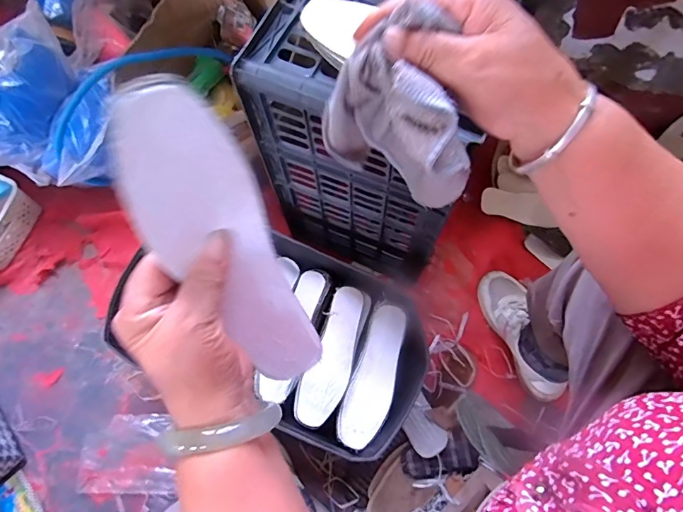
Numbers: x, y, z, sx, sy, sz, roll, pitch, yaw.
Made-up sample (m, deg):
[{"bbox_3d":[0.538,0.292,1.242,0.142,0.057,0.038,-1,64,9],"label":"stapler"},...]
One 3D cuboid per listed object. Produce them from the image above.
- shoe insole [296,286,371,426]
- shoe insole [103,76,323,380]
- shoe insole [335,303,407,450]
[{"bbox_3d":[-0.010,0.159,0.684,0.067,0.011,0.220,19,71,9],"label":"shoe insole"},{"bbox_3d":[-0.068,0.003,0.263,0.066,0.214,0.018,-29,38,-8],"label":"shoe insole"},{"bbox_3d":[0.054,0.185,0.662,0.069,0.015,0.217,21,72,10],"label":"shoe insole"}]

